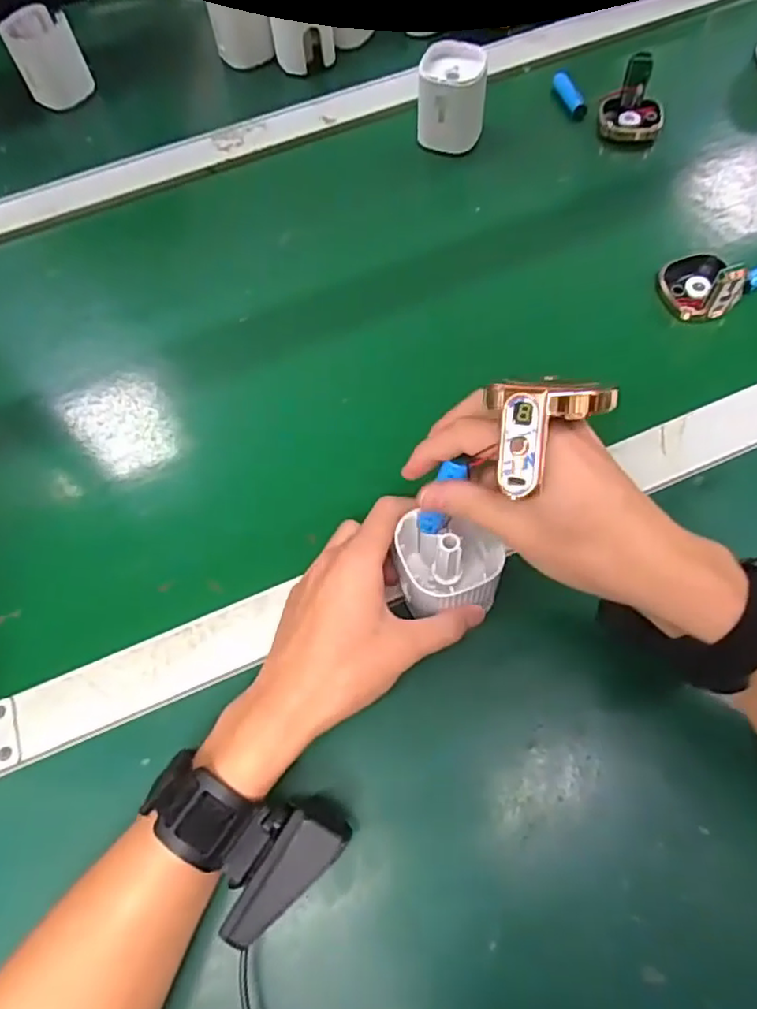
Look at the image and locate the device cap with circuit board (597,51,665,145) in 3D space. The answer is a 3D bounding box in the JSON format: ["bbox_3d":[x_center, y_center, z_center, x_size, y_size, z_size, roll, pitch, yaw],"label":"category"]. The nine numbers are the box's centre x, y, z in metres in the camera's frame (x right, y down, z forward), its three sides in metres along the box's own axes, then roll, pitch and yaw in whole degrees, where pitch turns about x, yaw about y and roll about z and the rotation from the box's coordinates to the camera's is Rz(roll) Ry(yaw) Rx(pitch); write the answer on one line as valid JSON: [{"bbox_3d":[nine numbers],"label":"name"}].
[{"bbox_3d":[0.229,-0.362,0.565,0.058,0.049,0.051,14,66,10],"label":"device cap with circuit board"}]

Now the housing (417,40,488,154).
[{"bbox_3d":[0.065,-0.358,0.560,0.058,0.066,0.061,4,65,5],"label":"housing"}]

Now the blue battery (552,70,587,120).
[{"bbox_3d":[0.181,-0.386,0.595,0.017,0.017,0.054,-12,64,-3],"label":"blue battery"}]

